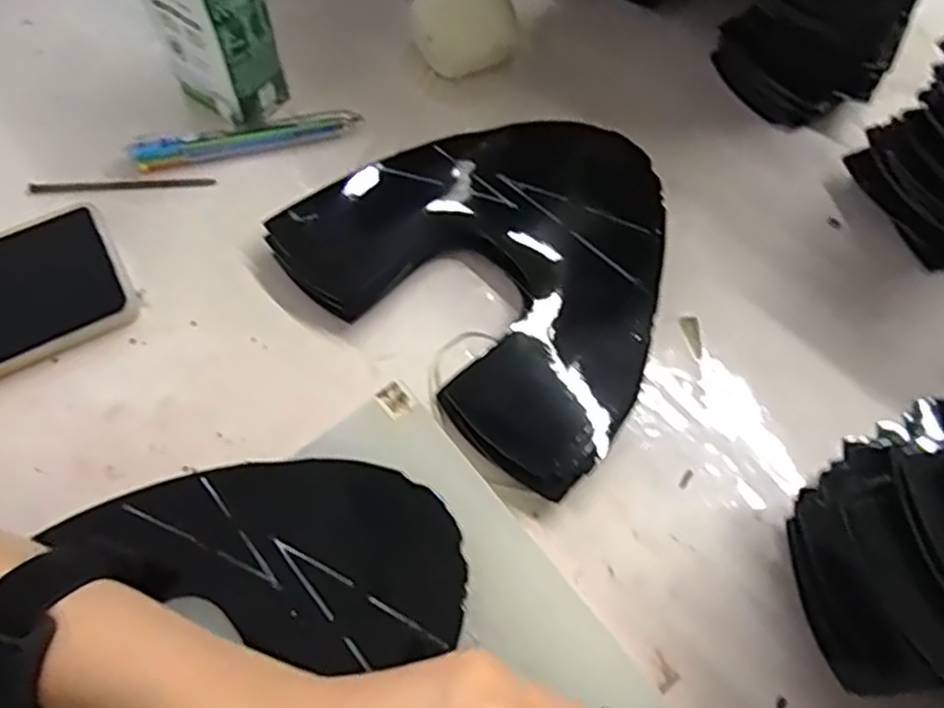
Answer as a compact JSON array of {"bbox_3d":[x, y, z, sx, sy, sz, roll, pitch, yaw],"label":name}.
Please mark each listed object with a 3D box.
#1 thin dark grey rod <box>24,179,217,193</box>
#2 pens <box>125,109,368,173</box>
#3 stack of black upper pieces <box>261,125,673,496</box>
[{"bbox_3d":[-0.195,-0.096,0.404,0.099,0.004,0.008,-4,66,-4],"label":"thin dark grey rod"},{"bbox_3d":[-0.128,-0.125,0.414,0.125,0.015,0.017,-12,67,-7],"label":"pens"},{"bbox_3d":[0.016,-0.058,0.385,0.214,0.026,0.177,40,70,15],"label":"stack of black upper pieces"}]

